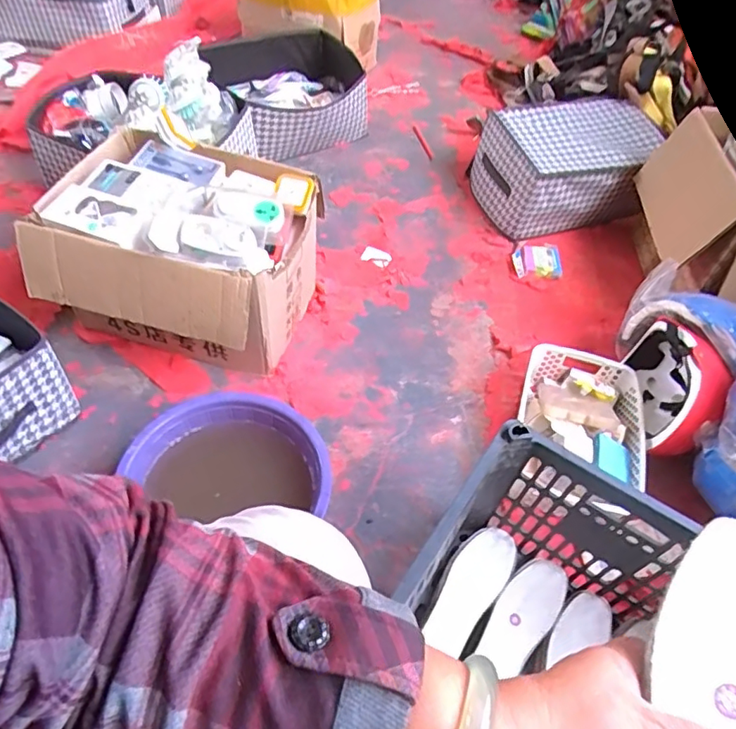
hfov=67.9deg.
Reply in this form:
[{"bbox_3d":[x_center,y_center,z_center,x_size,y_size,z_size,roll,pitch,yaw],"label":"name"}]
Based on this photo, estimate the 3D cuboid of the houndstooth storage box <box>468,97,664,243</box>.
[{"bbox_3d":[0.486,-0.488,1.349,0.411,0.190,0.289,-10,53,-13],"label":"houndstooth storage box"}]

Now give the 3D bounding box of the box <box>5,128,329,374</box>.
[{"bbox_3d":[-0.318,-0.179,0.967,0.396,0.292,0.326,13,52,5],"label":"box"}]

